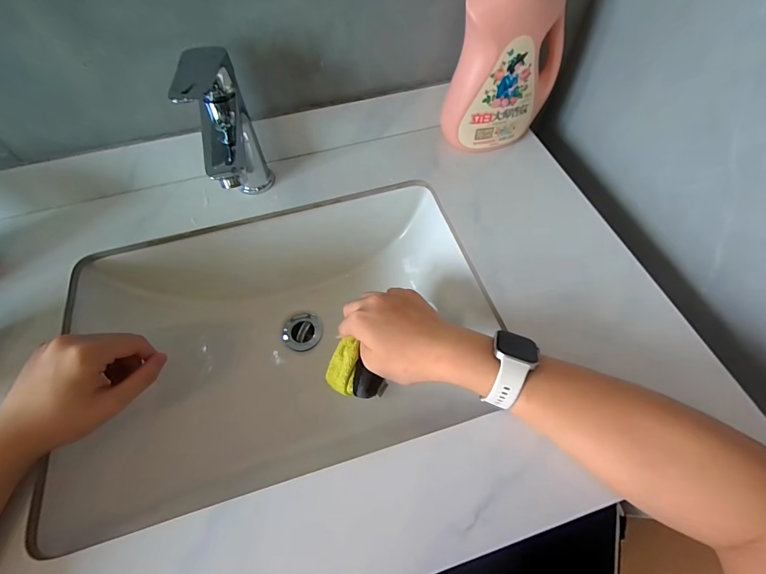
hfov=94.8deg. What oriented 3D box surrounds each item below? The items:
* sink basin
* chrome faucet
[{"bbox_3d":[-0.104,0.056,0.433,0.432,0.139,0.290,-17,61,-8],"label":"sink basin"},{"bbox_3d":[-0.152,-0.130,0.361,0.042,0.161,0.141,-13,60,-5],"label":"chrome faucet"}]

